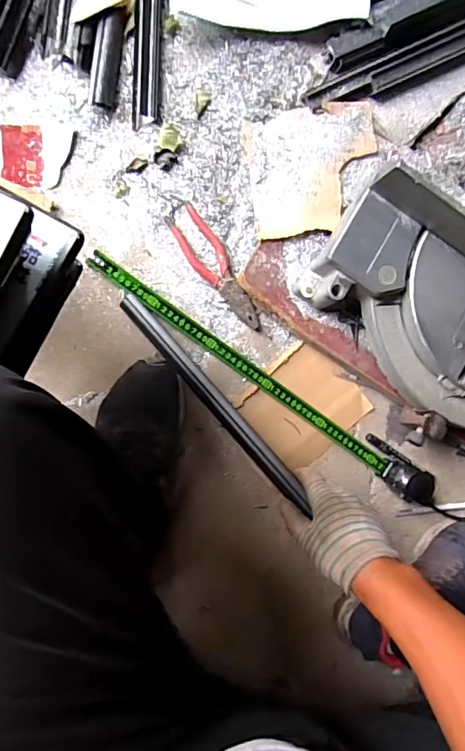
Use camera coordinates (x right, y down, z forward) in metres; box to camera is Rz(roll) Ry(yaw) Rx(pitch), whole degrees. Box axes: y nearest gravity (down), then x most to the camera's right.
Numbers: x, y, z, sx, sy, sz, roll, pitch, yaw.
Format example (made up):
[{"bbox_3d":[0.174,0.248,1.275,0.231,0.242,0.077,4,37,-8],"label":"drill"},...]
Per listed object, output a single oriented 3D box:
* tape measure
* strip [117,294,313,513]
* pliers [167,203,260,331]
[{"bbox_3d":[0.060,0.020,0.648,0.601,0.047,0.047,34,85,-7],"label":"tape measure"},{"bbox_3d":[-0.028,0.026,0.584,0.024,0.020,0.347,-39,76,-7],"label":"strip"},{"bbox_3d":[-0.019,-0.147,0.643,0.050,0.020,0.192,-36,95,-8],"label":"pliers"}]

